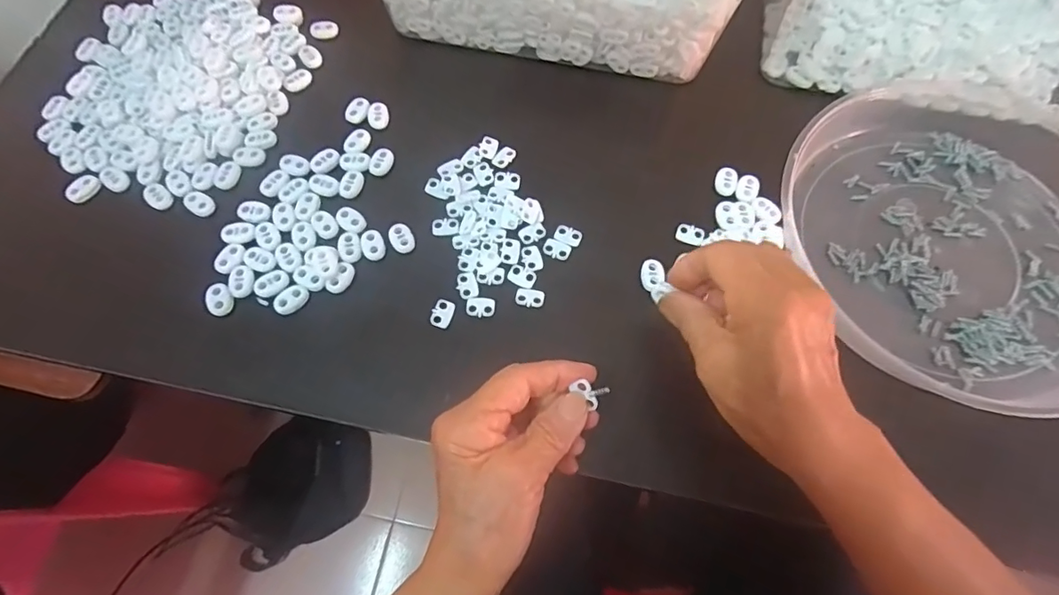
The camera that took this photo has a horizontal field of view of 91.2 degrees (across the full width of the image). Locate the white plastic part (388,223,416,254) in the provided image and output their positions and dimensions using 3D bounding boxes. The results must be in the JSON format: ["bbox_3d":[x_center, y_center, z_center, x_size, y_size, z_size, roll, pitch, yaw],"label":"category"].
[{"bbox_3d":[-0.088,-0.041,0.356,0.017,0.004,0.022,-26,71,-12],"label":"white plastic part"}]

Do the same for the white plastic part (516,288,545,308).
[{"bbox_3d":[0.001,0.000,0.342,0.019,0.004,0.013,8,68,1],"label":"white plastic part"}]

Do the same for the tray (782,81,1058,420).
[{"bbox_3d":[0.295,-0.048,0.348,0.229,0.035,0.247,1,68,-2],"label":"tray"}]

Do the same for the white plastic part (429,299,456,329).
[{"bbox_3d":[-0.057,0.011,0.338,0.013,0.004,0.019,23,69,7],"label":"white plastic part"}]

